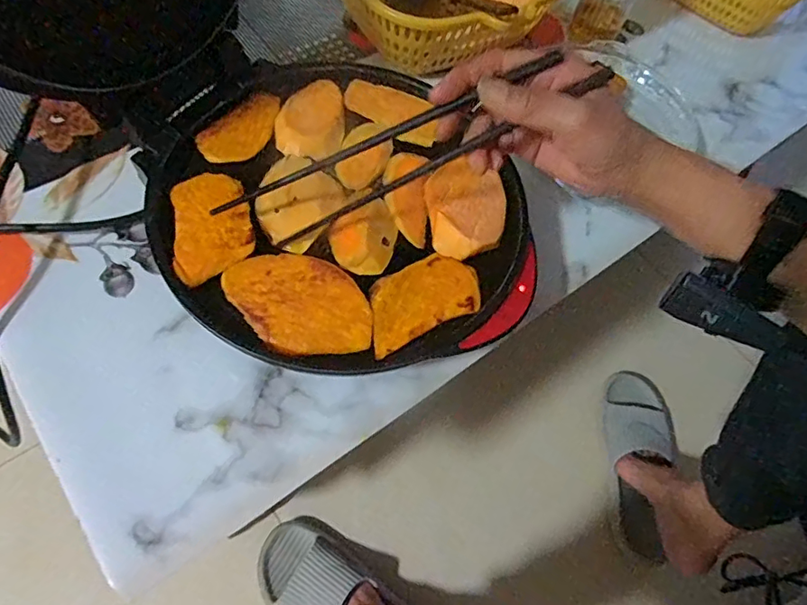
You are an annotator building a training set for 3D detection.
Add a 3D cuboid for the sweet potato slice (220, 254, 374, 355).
[{"bbox_3d":[-0.072,0.000,0.367,0.101,0.011,0.068,9,63,-3],"label":"sweet potato slice"}]

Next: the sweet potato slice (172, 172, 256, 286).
[{"bbox_3d":[-0.136,-0.057,0.380,0.053,0.008,0.095,-11,66,-13],"label":"sweet potato slice"}]

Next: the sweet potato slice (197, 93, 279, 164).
[{"bbox_3d":[-0.126,-0.139,0.431,0.042,0.004,0.079,40,65,12],"label":"sweet potato slice"}]

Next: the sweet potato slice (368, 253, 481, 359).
[{"bbox_3d":[0.012,-0.003,0.384,0.092,0.011,0.052,-25,69,-18],"label":"sweet potato slice"}]

